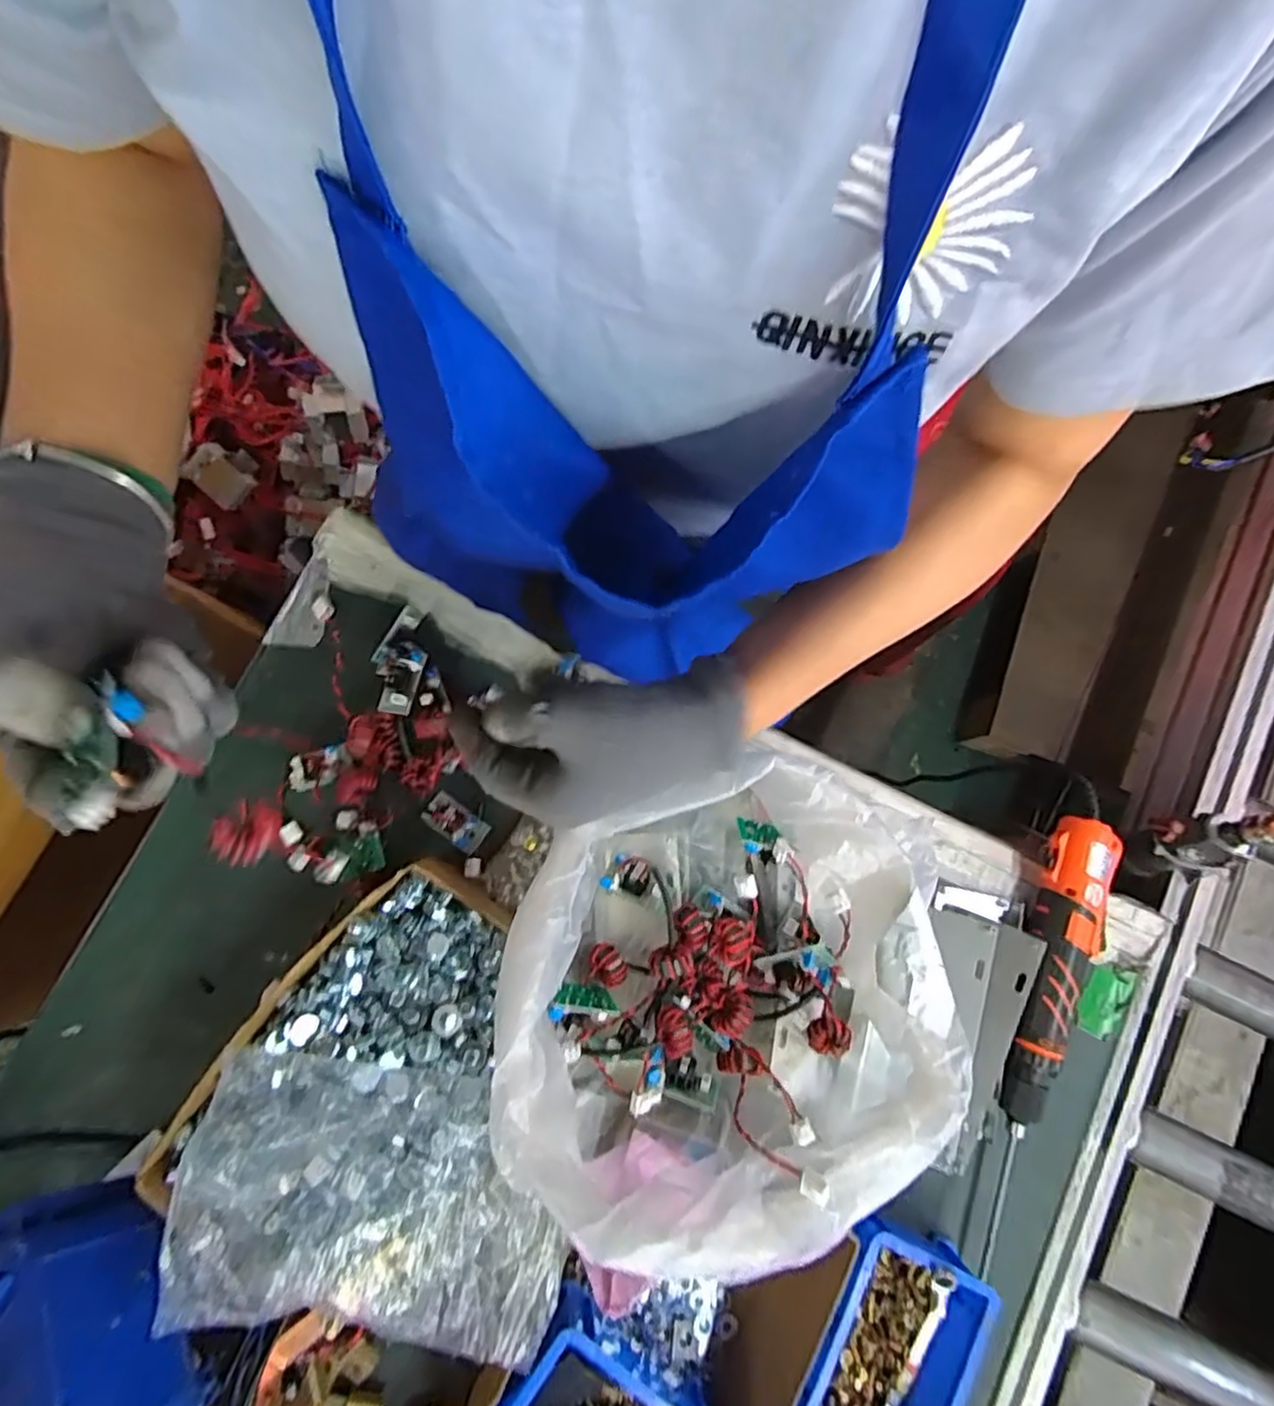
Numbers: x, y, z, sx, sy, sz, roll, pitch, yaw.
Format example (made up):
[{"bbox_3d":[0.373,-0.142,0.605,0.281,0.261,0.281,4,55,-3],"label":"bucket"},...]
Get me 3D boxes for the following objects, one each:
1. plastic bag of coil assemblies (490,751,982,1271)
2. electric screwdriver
[{"bbox_3d":[0.055,0.183,0.415,0.252,0.141,0.234,-15,78,-3],"label":"plastic bag of coil assemblies"},{"bbox_3d":[0.309,0.252,0.508,0.052,0.040,0.338,18,79,4],"label":"electric screwdriver"}]

